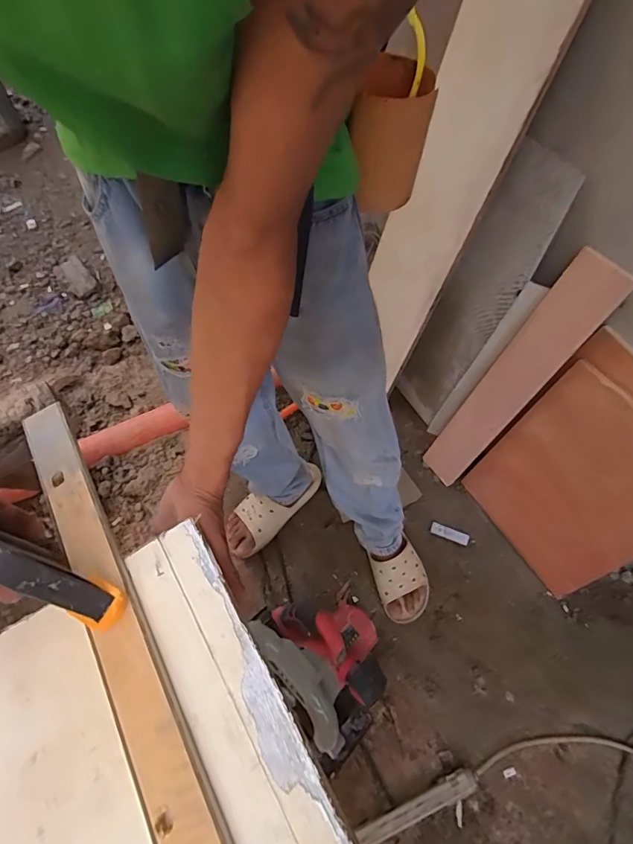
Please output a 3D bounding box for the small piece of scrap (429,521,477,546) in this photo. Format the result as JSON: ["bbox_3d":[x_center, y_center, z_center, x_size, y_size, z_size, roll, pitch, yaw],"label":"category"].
[{"bbox_3d":[0.299,0.249,0.993,0.095,0.012,0.026,24,63,17],"label":"small piece of scrap"}]

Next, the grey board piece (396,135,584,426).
[{"bbox_3d":[0.318,-0.237,0.944,0.015,0.603,0.142,-20,59,-28],"label":"grey board piece"}]

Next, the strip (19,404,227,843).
[{"bbox_3d":[-0.122,0.208,0.317,0.041,0.009,0.591,-29,61,-14],"label":"strip"}]

